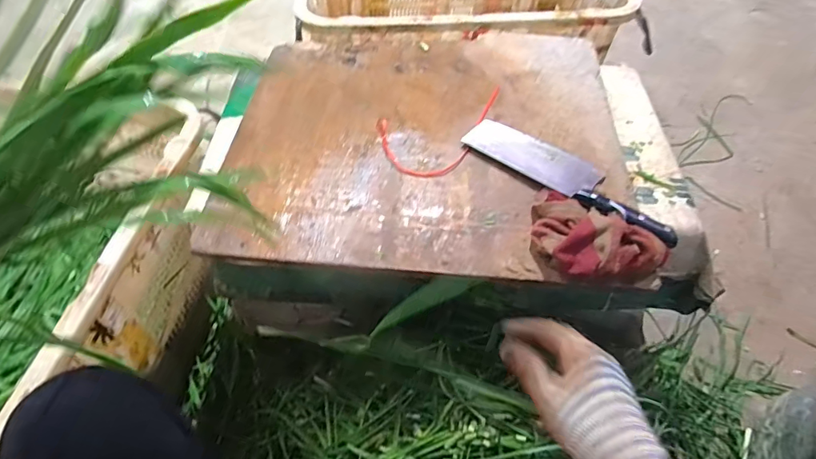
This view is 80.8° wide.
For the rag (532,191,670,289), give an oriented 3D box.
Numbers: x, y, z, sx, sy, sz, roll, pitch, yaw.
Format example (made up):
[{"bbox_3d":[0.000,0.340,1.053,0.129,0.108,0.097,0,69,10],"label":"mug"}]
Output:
[{"bbox_3d":[0.201,0.012,0.531,0.151,0.047,0.110,33,59,21],"label":"rag"}]

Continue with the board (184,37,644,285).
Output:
[{"bbox_3d":[0.039,-0.138,0.669,0.524,0.023,0.470,4,53,1],"label":"board"}]

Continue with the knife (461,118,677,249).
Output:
[{"bbox_3d":[0.205,-0.075,0.607,0.092,0.033,0.284,-37,62,-26],"label":"knife"}]

